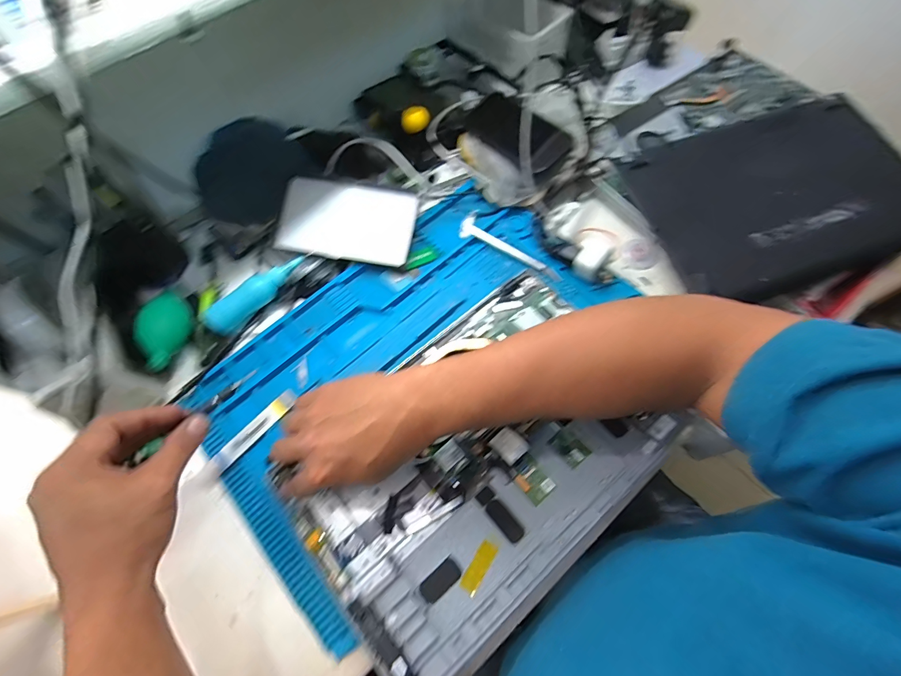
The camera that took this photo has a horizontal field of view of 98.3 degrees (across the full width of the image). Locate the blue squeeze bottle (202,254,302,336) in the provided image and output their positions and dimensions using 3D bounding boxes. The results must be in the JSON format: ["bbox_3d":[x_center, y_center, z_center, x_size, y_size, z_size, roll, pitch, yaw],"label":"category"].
[{"bbox_3d":[-0.228,-0.049,0.464,0.124,0.033,0.031,-39,69,-14],"label":"blue squeeze bottle"}]

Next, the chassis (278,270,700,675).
[{"bbox_3d":[0.031,0.108,0.378,0.349,0.028,0.242,-38,69,-14],"label":"chassis"}]

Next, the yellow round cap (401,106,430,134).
[{"bbox_3d":[-0.045,-0.278,0.495,0.036,0.024,0.022,-6,65,0],"label":"yellow round cap"}]

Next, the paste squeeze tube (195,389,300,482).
[{"bbox_3d":[-0.214,0.104,0.411,0.023,0.009,0.121,39,73,19],"label":"paste squeeze tube"}]

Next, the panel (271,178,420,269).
[{"bbox_3d":[-0.133,-0.150,0.496,0.178,0.009,0.099,10,81,11],"label":"panel"}]

